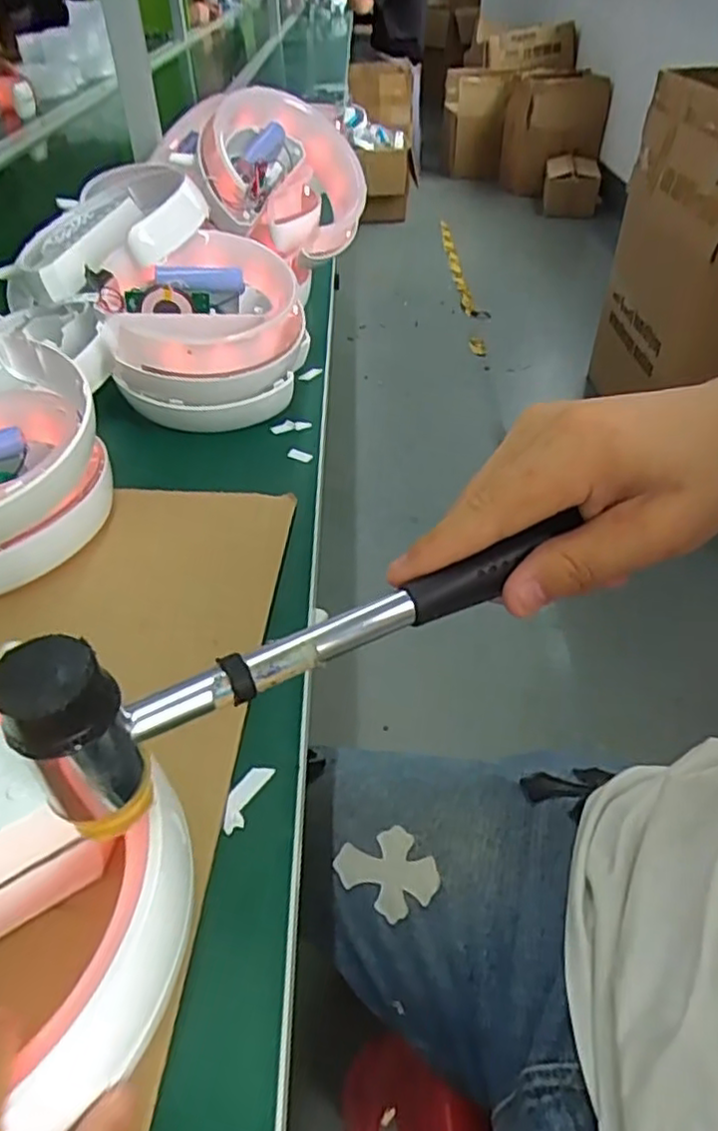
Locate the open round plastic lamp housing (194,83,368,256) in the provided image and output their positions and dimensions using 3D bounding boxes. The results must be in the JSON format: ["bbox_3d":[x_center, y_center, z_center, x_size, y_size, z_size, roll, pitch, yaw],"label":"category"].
[{"bbox_3d":[-0.066,-0.355,0.615,0.142,0.104,0.115,-2,43,-2],"label":"open round plastic lamp housing"}]

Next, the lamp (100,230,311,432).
[{"bbox_3d":[-0.114,-0.172,0.506,0.144,0.084,0.131,-2,43,-2],"label":"lamp"}]

